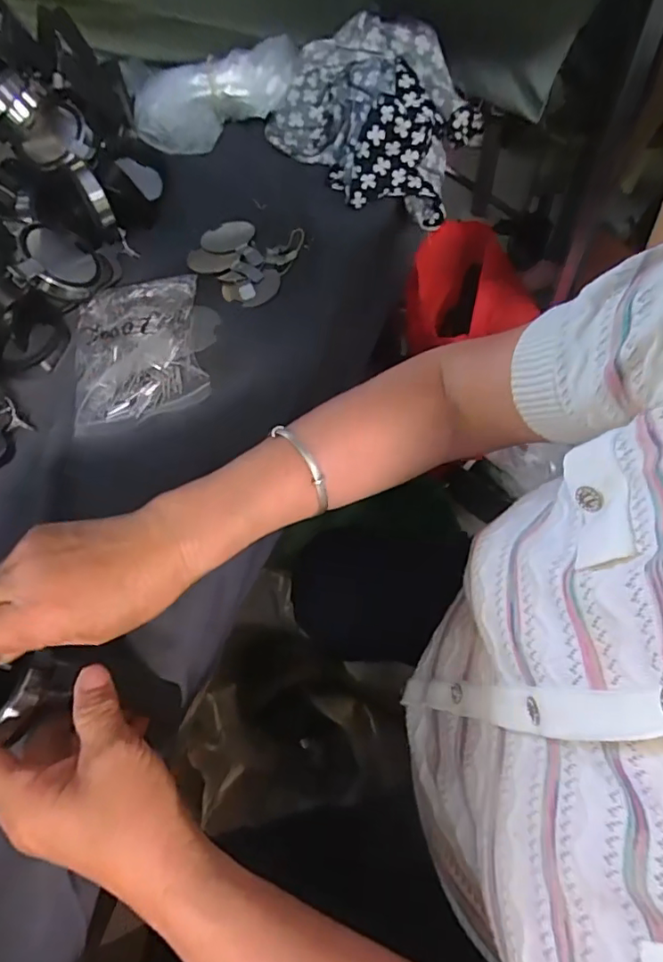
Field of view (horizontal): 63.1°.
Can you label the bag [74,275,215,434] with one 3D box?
[{"bbox_3d":[-0.169,-0.119,0.470,0.107,0.017,0.150,-12,60,-3],"label":"bag"}]

